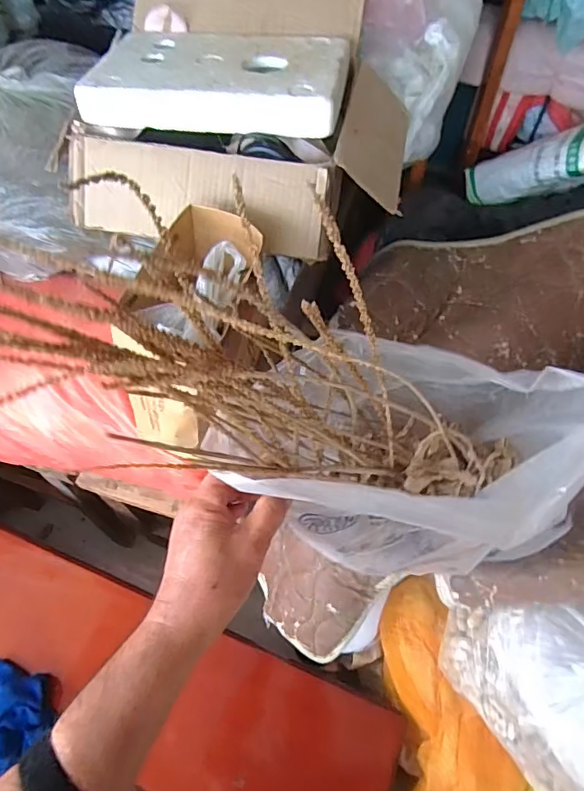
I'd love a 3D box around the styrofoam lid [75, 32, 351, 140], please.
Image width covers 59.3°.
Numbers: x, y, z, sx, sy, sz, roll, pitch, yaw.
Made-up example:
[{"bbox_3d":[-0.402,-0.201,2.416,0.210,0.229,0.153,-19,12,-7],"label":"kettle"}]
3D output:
[{"bbox_3d":[-0.097,-0.426,0.672,0.322,0.055,0.199,10,62,6],"label":"styrofoam lid"}]

